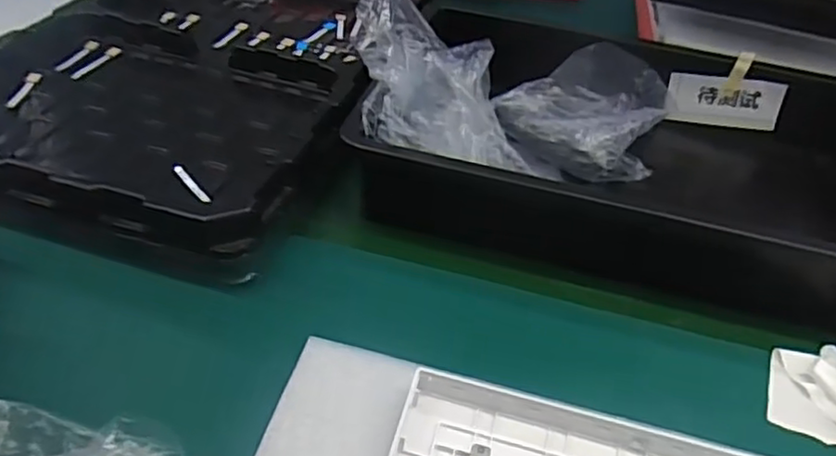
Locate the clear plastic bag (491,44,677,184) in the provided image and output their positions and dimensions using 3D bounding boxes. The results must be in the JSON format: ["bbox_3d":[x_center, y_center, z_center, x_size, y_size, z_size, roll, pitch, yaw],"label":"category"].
[{"bbox_3d":[0.132,-0.095,0.578,0.144,0.085,0.118,24,43,19],"label":"clear plastic bag"}]

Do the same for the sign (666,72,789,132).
[{"bbox_3d":[0.305,-0.125,0.671,0.105,0.051,0.010,11,31,15],"label":"sign"}]

